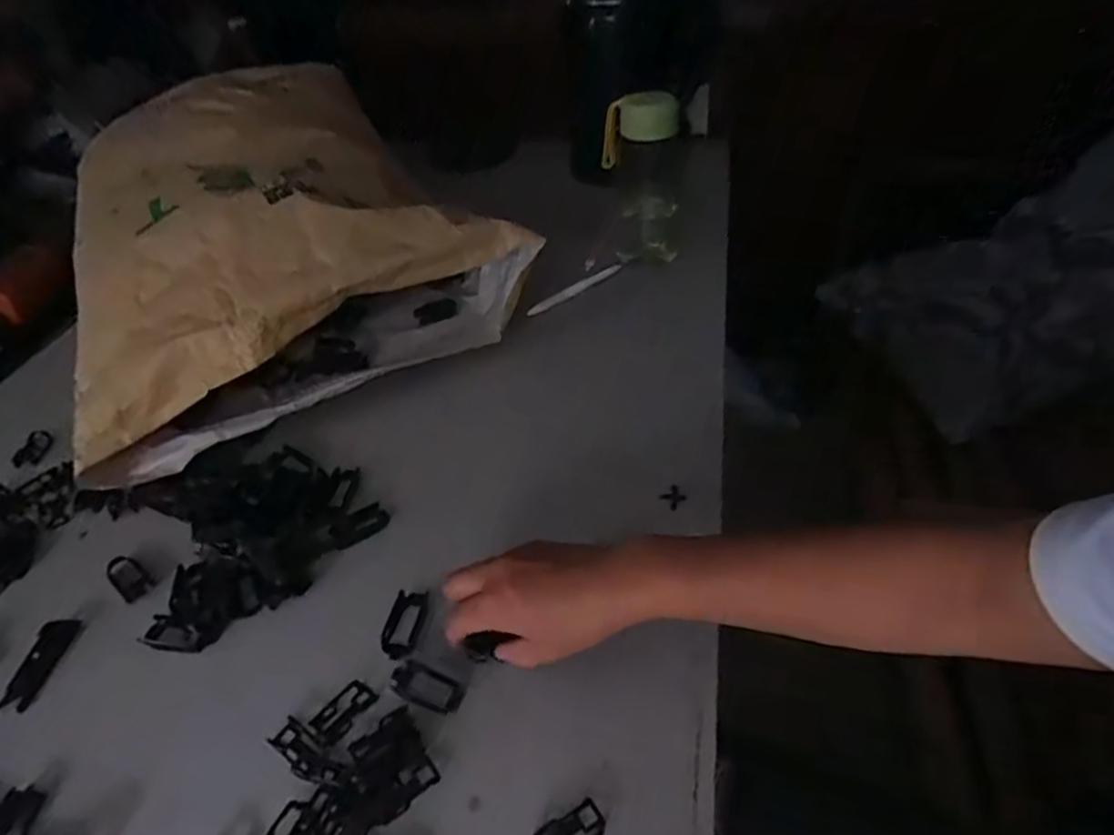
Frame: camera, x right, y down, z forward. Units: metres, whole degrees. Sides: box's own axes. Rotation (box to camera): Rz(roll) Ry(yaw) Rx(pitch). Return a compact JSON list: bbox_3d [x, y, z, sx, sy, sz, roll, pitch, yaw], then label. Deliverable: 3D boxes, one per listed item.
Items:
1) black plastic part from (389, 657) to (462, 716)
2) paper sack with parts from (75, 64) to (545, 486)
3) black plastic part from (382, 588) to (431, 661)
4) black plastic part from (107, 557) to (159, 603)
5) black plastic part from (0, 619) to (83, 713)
[{"bbox_3d":[-0.085,0.175,0.434,0.050,0.008,0.024,13,43,20],"label":"black plastic part"},{"bbox_3d":[-0.331,-0.215,0.780,0.430,0.189,0.535,-22,43,-20],"label":"paper sack with parts"},{"bbox_3d":[-0.108,0.145,0.473,0.025,0.007,0.051,3,40,8],"label":"black plastic part"},{"bbox_3d":[-0.334,0.123,0.521,0.049,0.007,0.023,25,48,30],"label":"black plastic part"},{"bbox_3d":[-0.365,0.173,0.473,0.025,0.008,0.065,0,40,5],"label":"black plastic part"}]

